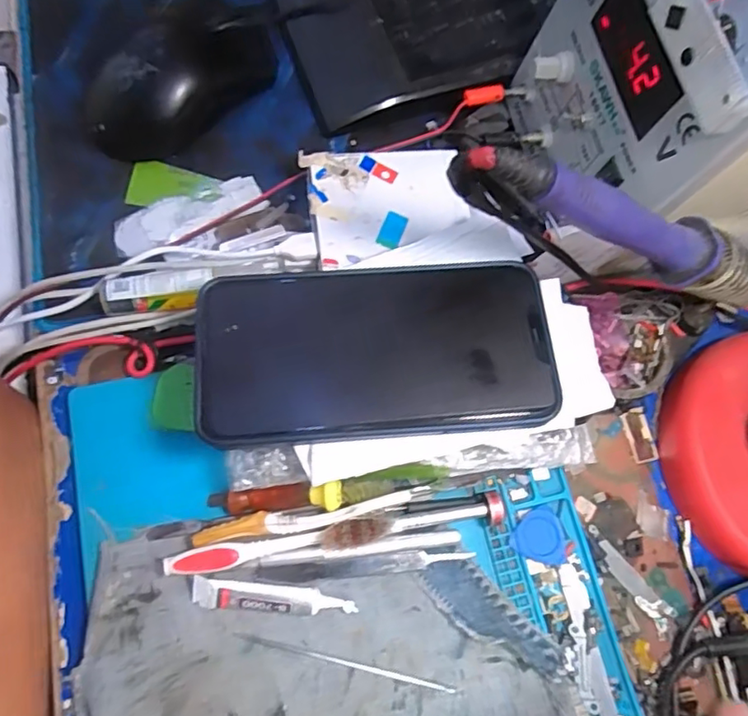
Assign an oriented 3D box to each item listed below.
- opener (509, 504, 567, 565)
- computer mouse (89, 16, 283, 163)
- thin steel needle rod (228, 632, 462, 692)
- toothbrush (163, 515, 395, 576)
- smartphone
[{"bbox_3d":[0.086,0.093,0.307,0.029,0.004,0.029,-1,73,-6],"label":"opener"},{"bbox_3d":[-0.117,-0.170,0.351,0.124,0.035,0.072,-28,78,-15],"label":"computer mouse"},{"bbox_3d":[-0.013,0.146,0.277,0.105,0.007,0.004,16,71,-4],"label":"thin steel needle rod"},{"bbox_3d":[-0.044,0.090,0.278,0.106,0.015,0.013,-8,74,-11],"label":"toothbrush"},{"bbox_3d":[0.000,-0.004,0.262,0.156,0.011,0.078,-5,73,-2],"label":"smartphone"}]

